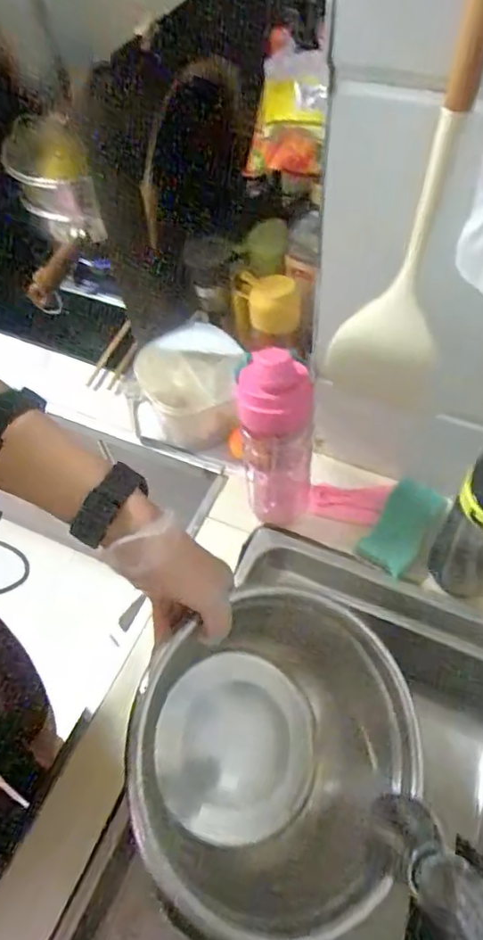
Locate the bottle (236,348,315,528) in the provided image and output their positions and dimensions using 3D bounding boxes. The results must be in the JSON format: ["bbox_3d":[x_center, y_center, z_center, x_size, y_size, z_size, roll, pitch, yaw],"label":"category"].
[{"bbox_3d":[0.038,-0.027,0.614,0.074,0.253,0.065,8,58,10],"label":"bottle"}]

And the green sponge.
[{"bbox_3d":[0.190,0.068,0.673,0.065,0.014,0.109,24,72,34],"label":"green sponge"}]

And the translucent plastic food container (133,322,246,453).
[{"bbox_3d":[-0.067,-0.110,0.766,0.133,0.094,0.134,-8,56,-1],"label":"translucent plastic food container"}]

